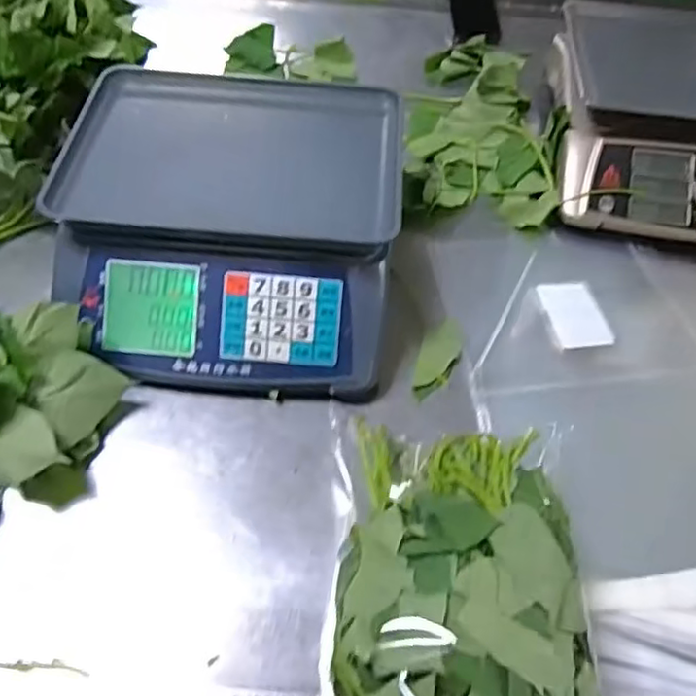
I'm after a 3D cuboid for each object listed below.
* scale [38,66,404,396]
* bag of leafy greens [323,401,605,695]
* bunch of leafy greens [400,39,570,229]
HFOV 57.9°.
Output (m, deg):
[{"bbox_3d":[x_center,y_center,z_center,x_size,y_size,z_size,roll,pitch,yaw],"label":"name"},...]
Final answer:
[{"bbox_3d":[-0.115,-0.139,0.660,0.318,0.133,0.347,4,55,0],"label":"scale"},{"bbox_3d":[0.079,0.206,0.419,0.181,0.093,0.369,6,55,1],"label":"bag of leafy greens"},{"bbox_3d":[0.173,-0.317,0.846,0.197,0.063,0.368,6,55,1],"label":"bunch of leafy greens"}]

